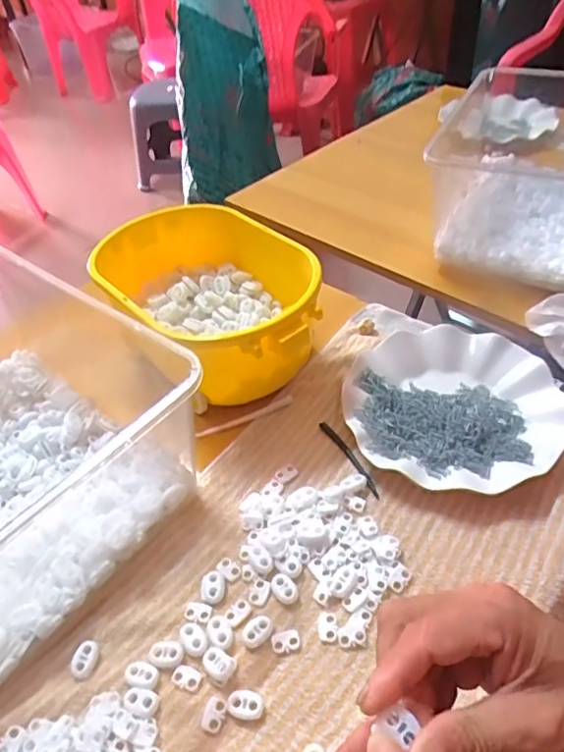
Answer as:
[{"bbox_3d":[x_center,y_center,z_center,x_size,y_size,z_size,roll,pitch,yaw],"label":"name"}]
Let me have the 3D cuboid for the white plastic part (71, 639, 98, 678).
[{"bbox_3d":[-0.130,0.186,0.364,0.014,0.008,0.022,8,46,14],"label":"white plastic part"}]

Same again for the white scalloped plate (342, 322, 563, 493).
[{"bbox_3d":[0.154,0.014,0.495,0.178,0.022,0.207,12,47,18],"label":"white scalloped plate"}]

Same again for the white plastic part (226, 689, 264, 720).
[{"bbox_3d":[-0.023,0.202,0.339,0.022,0.006,0.016,3,45,9],"label":"white plastic part"}]

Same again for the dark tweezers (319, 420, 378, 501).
[{"bbox_3d":[0.058,0.069,0.464,0.010,0.009,0.091,-22,47,-16],"label":"dark tweezers"}]

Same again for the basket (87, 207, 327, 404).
[{"bbox_3d":[-0.067,-0.069,0.545,0.166,0.110,0.246,-34,51,-26],"label":"basket"}]

